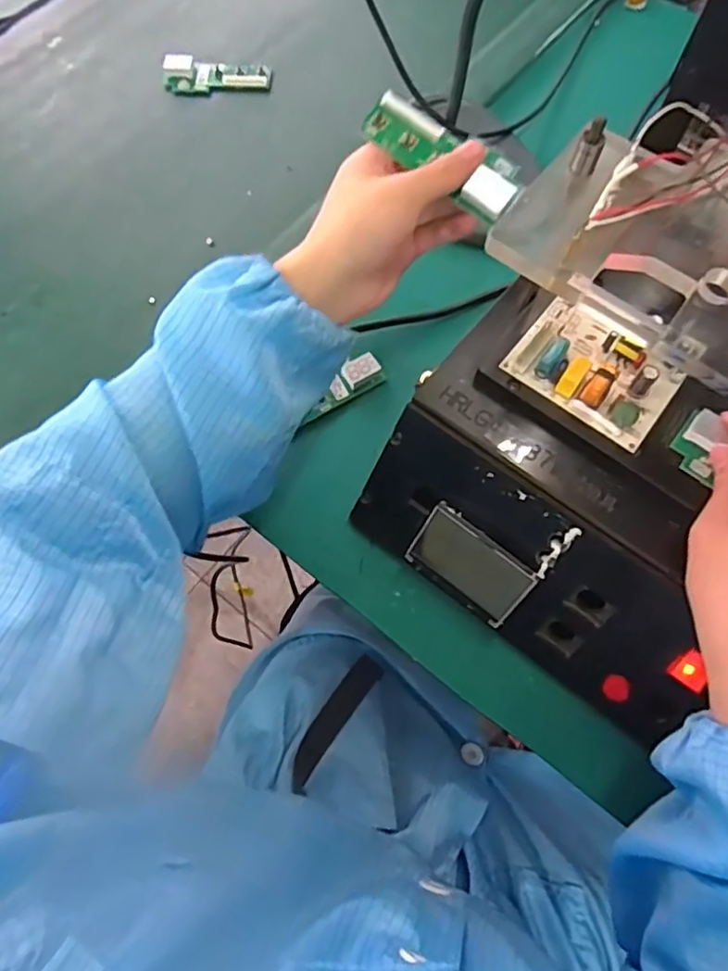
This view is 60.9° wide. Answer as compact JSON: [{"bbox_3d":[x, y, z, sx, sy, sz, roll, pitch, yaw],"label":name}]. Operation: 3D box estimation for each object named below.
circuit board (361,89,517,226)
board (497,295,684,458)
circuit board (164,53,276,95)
[{"bbox_3d":[0.046,-0.192,0.359,0.095,0.007,0.033,35,97,1],"label":"circuit board"},{"bbox_3d":[0.134,-0.070,0.353,0.088,0.019,0.065,37,74,13],"label":"board"},{"bbox_3d":[-0.139,-0.390,0.587,0.098,0.018,0.028,0,68,0],"label":"circuit board"}]

